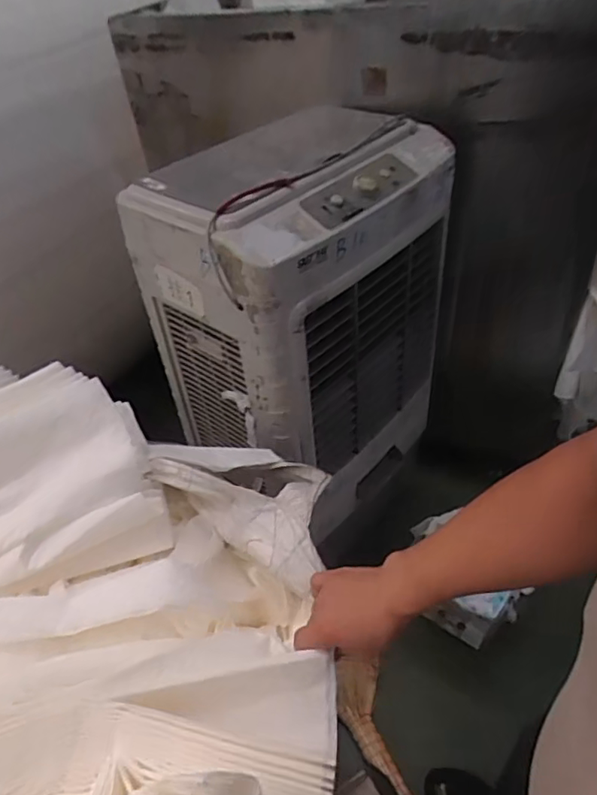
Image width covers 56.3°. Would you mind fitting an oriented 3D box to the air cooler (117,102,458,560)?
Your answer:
[{"bbox_3d":[0.027,-0.141,1.314,0.415,0.836,0.620,23,50,28],"label":"air cooler"}]

